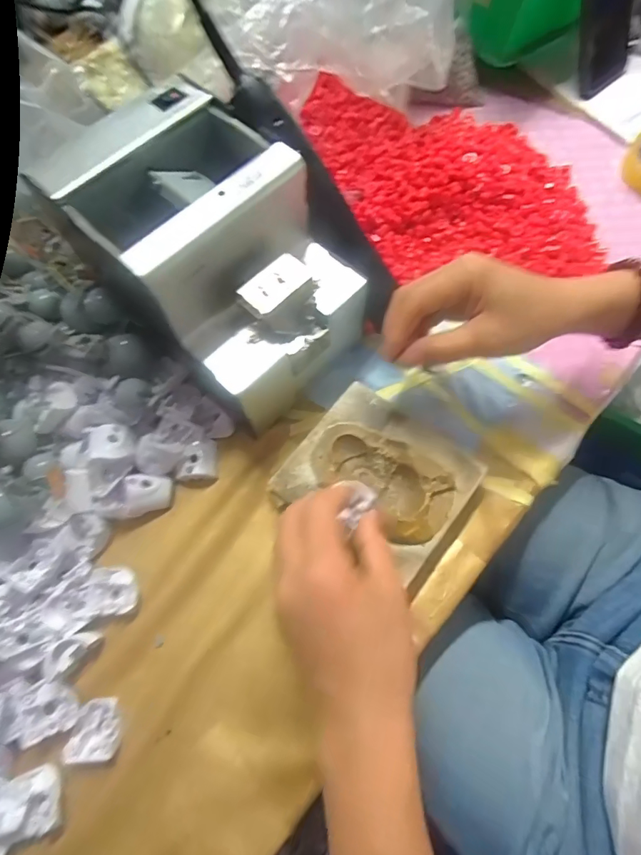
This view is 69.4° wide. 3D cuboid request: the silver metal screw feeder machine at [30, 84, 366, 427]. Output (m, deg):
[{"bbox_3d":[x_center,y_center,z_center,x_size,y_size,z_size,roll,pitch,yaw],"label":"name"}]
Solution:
[{"bbox_3d":[-0.073,-0.123,0.324,0.198,0.107,0.127,41,75,17],"label":"silver metal screw feeder machine"}]

